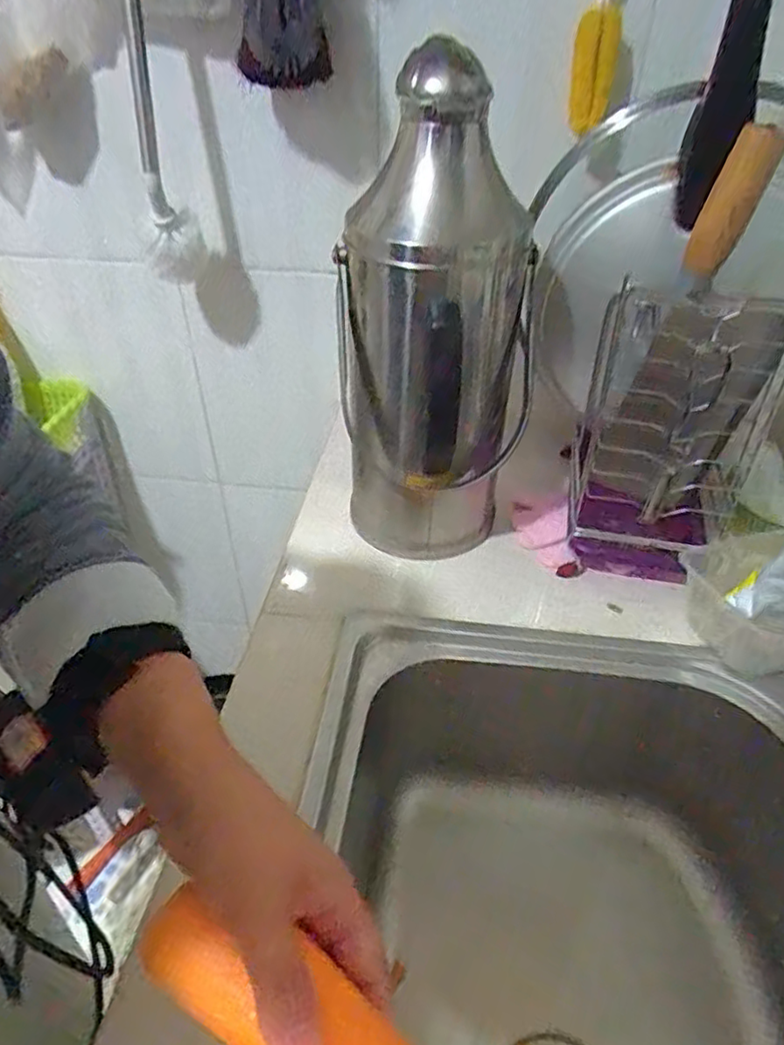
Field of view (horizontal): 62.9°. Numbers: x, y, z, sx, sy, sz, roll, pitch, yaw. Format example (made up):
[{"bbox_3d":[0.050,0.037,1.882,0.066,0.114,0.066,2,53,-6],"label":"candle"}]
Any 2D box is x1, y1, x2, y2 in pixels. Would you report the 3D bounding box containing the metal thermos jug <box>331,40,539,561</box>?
[{"bbox_3d":[0.042,-0.148,0.556,0.149,0.394,0.123,28,45,30],"label":"metal thermos jug"}]

